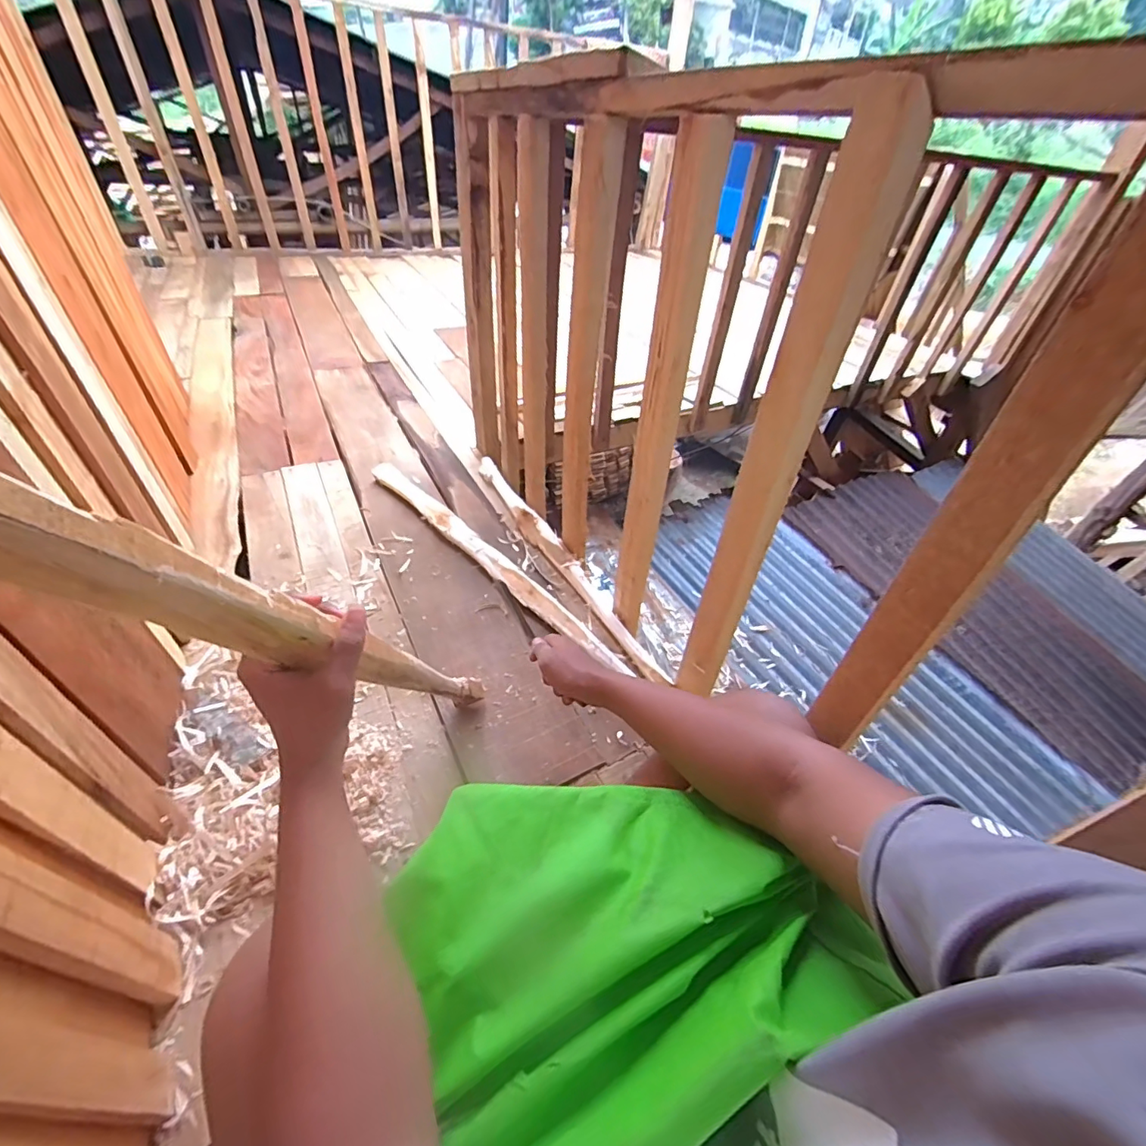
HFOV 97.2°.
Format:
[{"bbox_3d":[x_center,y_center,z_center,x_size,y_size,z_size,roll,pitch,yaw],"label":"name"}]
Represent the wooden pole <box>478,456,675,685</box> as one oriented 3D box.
[{"bbox_3d":[-0.048,-0.053,1.107,0.045,0.042,0.814,-18,47,-25],"label":"wooden pole"}]

